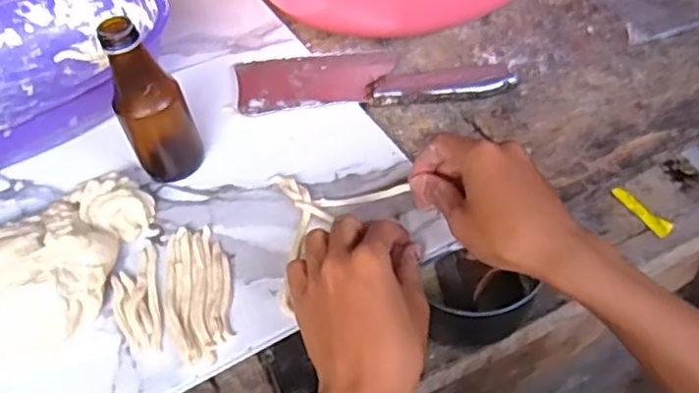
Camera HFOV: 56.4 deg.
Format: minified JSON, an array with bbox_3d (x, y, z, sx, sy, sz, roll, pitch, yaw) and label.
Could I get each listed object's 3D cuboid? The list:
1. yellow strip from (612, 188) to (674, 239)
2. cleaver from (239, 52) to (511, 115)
[{"bbox_3d":[0.405,0.021,0.906,0.028,0.011,0.093,-28,51,-18],"label":"yellow strip"},{"bbox_3d":[0.019,-0.111,0.591,0.244,0.014,0.076,-4,48,3],"label":"cleaver"}]

